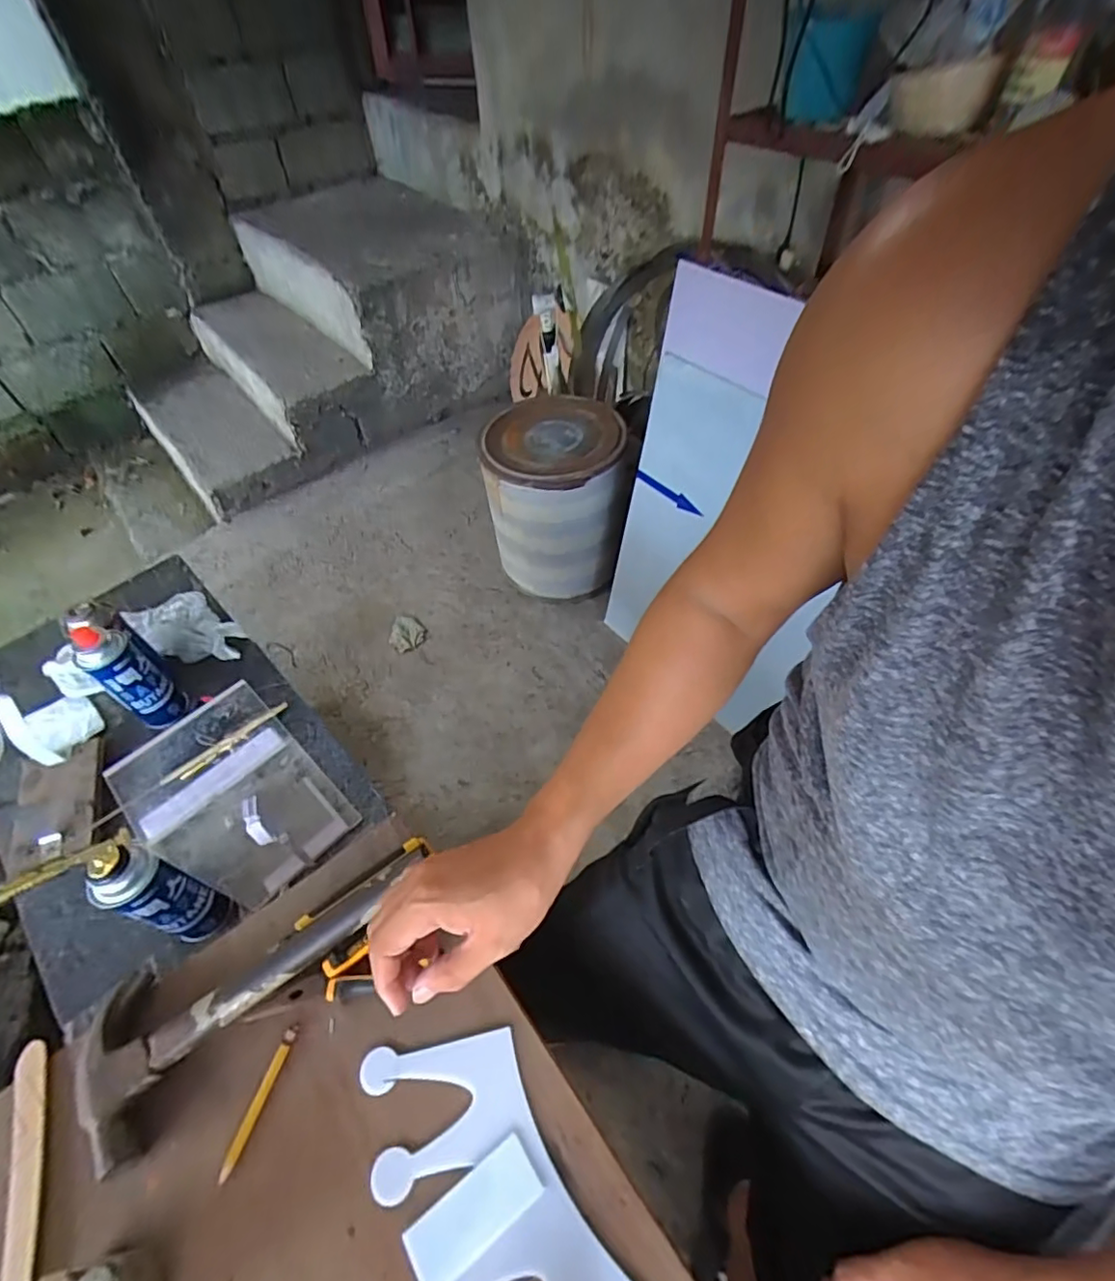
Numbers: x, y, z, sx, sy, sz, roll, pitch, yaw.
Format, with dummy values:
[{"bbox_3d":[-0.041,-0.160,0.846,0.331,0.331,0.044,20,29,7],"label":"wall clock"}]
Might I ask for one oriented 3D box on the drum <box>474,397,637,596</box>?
[{"bbox_3d":[0.006,-0.412,1.687,0.404,0.425,0.418,-1,51,2],"label":"drum"}]

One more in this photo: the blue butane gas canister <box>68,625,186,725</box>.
[{"bbox_3d":[-0.618,0.047,0.832,0.073,0.181,0.070,-38,59,-25],"label":"blue butane gas canister"}]

